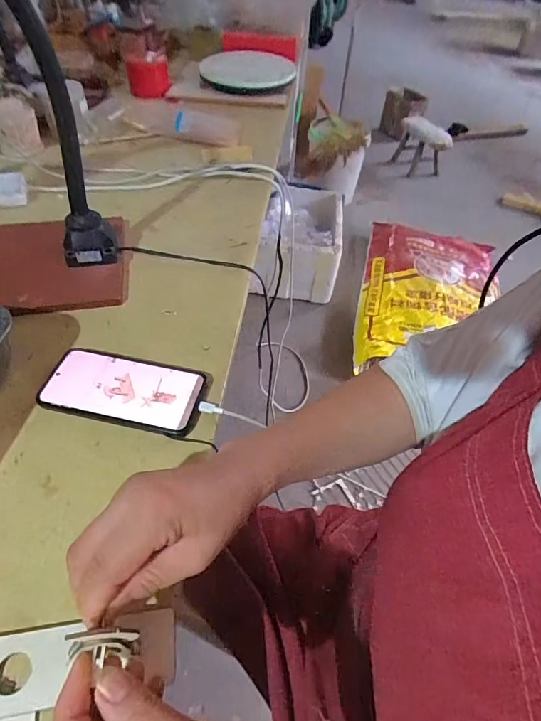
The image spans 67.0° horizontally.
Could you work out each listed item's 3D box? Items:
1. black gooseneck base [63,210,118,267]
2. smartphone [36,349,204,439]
[{"bbox_3d":[-0.241,-0.158,0.542,0.069,0.066,0.040,-17,53,-17],"label":"black gooseneck base"},{"bbox_3d":[-0.151,0.031,0.428,0.159,0.016,0.078,11,50,5],"label":"smartphone"}]

